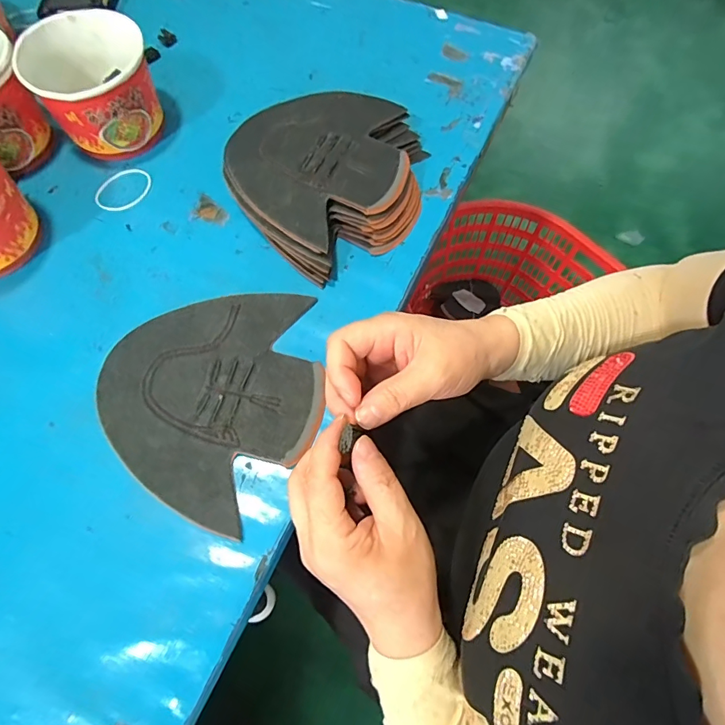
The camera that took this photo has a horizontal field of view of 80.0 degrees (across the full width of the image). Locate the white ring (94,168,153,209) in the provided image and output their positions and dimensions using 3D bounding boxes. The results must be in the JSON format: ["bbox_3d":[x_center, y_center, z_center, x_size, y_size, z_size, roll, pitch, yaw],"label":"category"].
[{"bbox_3d":[-0.245,-0.179,0.444,0.057,0.004,0.057,0,66,-1],"label":"white ring"}]

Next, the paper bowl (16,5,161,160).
[{"bbox_3d":[-0.266,-0.276,0.440,0.110,0.084,0.119,-24,69,-12],"label":"paper bowl"}]

